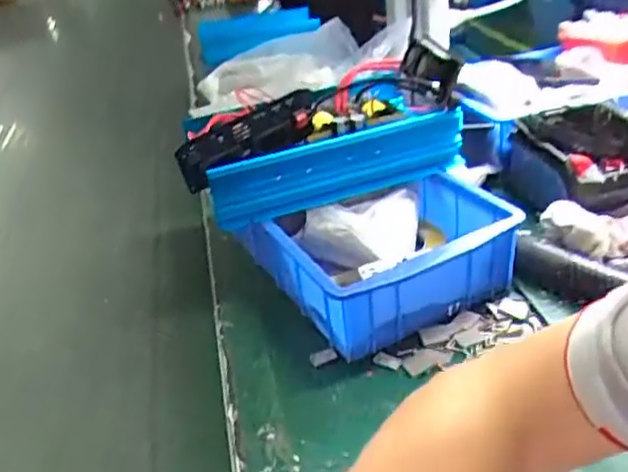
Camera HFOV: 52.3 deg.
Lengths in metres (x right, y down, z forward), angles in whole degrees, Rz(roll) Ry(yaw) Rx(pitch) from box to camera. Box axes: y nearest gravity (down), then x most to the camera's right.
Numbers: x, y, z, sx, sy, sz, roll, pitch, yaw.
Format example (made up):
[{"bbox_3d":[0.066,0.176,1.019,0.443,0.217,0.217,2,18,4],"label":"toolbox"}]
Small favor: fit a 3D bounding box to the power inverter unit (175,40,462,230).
[{"bbox_3d":[0.000,-0.108,0.674,0.287,0.101,0.125,-16,31,-12],"label":"power inverter unit"}]

